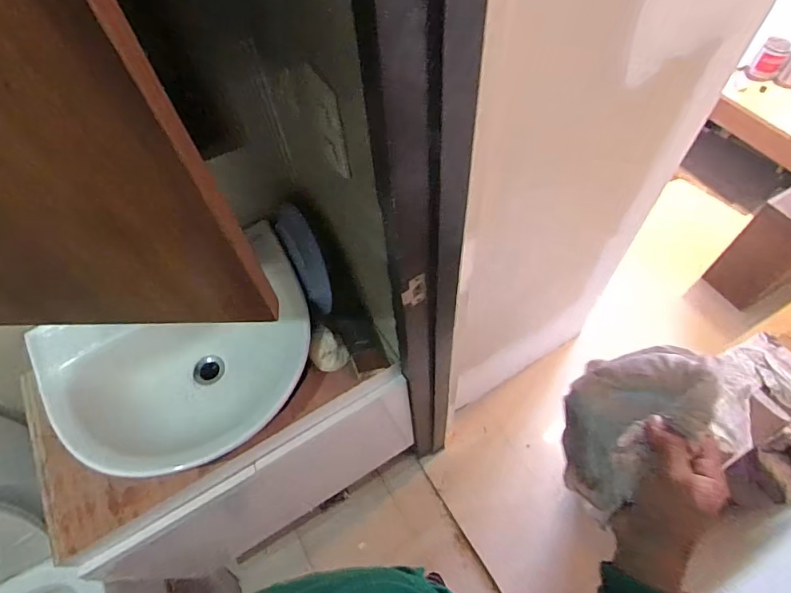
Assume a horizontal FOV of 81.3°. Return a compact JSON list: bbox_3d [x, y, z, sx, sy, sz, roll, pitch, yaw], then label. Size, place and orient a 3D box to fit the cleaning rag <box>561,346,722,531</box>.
[{"bbox_3d":[0.243,0.131,0.472,0.060,0.151,0.185,37,86,-14],"label":"cleaning rag"}]

